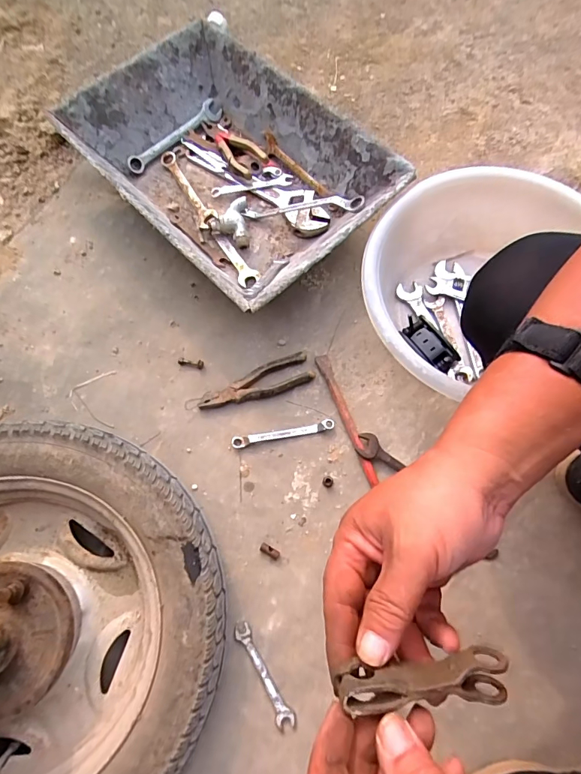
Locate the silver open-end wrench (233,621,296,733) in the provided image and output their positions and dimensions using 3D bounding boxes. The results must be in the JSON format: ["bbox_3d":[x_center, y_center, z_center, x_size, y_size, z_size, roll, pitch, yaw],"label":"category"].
[{"bbox_3d":[-0.032,0.338,0.490,0.020,0.005,0.121,-29,74,-9],"label":"silver open-end wrench"}]

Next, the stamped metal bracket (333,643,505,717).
[{"bbox_3d":[0.069,0.152,0.213,0.087,0.019,0.022,0,71,-11],"label":"stamped metal bracket"}]

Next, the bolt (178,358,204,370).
[{"bbox_3d":[-0.147,-0.036,0.617,0.039,0.008,0.013,9,72,3],"label":"bolt"}]

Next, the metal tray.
[{"bbox_3d":[-0.100,-0.337,0.652,0.304,0.122,0.462,-41,76,-12],"label":"metal tray"}]

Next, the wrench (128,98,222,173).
[{"bbox_3d":[-0.197,-0.437,0.725,0.037,0.017,0.198,41,76,12],"label":"wrench"}]

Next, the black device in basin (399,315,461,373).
[{"bbox_3d":[0.198,-0.063,0.602,0.039,0.024,0.090,-34,75,-10],"label":"black device in basin"}]

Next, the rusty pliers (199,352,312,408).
[{"bbox_3d":[-0.047,-0.001,0.596,0.164,0.016,0.047,-24,73,-8],"label":"rusty pliers"}]

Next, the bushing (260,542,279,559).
[{"bbox_3d":[-0.026,0.210,0.534,0.026,0.007,0.012,28,74,9],"label":"bushing"}]

